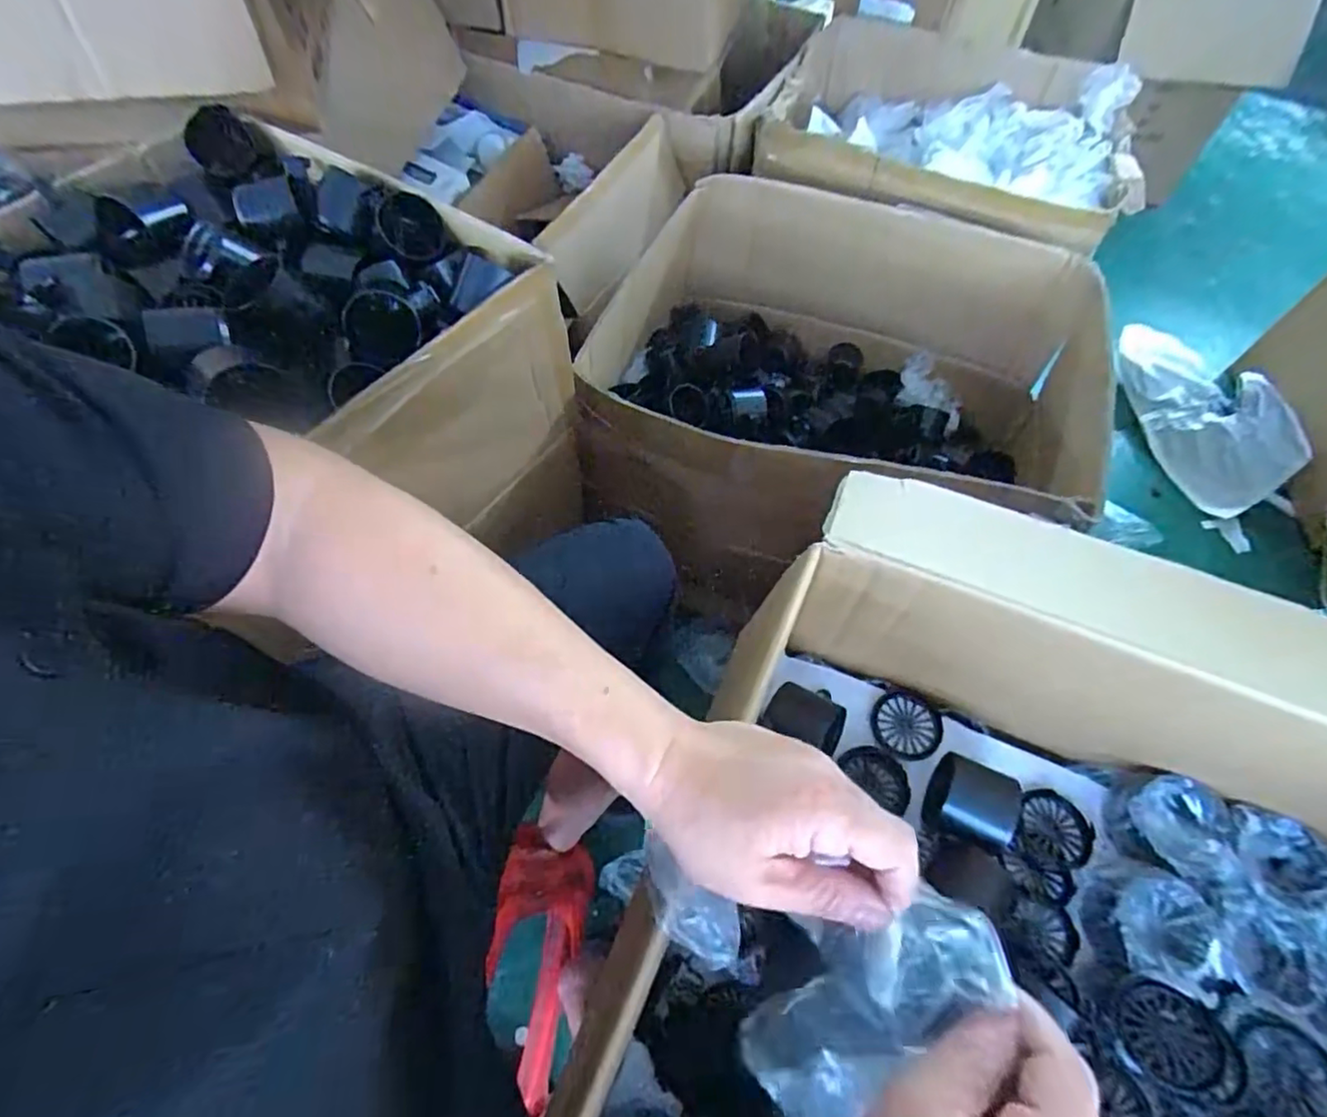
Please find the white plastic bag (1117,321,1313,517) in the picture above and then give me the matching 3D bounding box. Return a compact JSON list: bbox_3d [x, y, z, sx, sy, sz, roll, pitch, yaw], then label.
[{"bbox_3d":[1.121,-0.327,1.320,0.214,0.151,0.473,1,61,0],"label":"white plastic bag"}]

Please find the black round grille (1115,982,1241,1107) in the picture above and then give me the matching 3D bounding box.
[{"bbox_3d":[0.312,0.292,0.383,0.055,0.013,0.055,-13,49,15],"label":"black round grille"}]

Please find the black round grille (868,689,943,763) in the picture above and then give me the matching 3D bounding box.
[{"bbox_3d":[0.201,0.137,0.520,0.056,0.004,0.055,0,61,0],"label":"black round grille"}]

